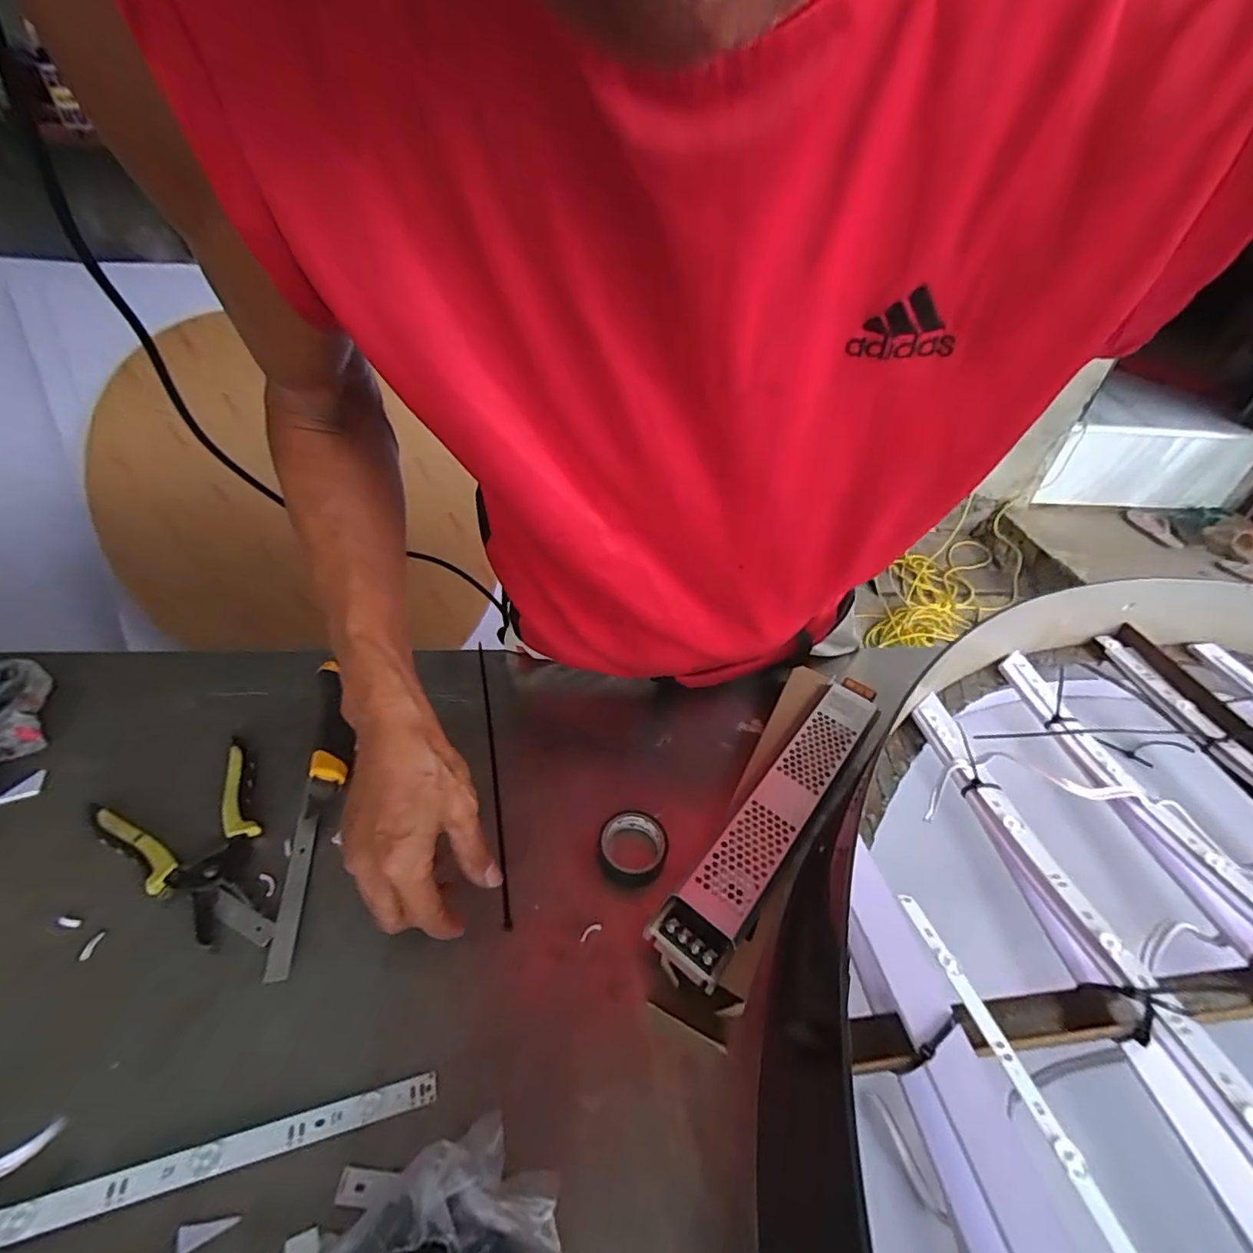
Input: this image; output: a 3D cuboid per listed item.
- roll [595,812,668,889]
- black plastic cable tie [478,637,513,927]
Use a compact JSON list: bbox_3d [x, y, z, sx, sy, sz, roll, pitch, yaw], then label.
[{"bbox_3d":[0.004,0.168,0.432,0.053,0.017,0.050,2,39,-2],"label":"roll"},{"bbox_3d":[-0.120,0.113,0.499,0.007,0.005,0.301,-7,40,-13],"label":"black plastic cable tie"}]

